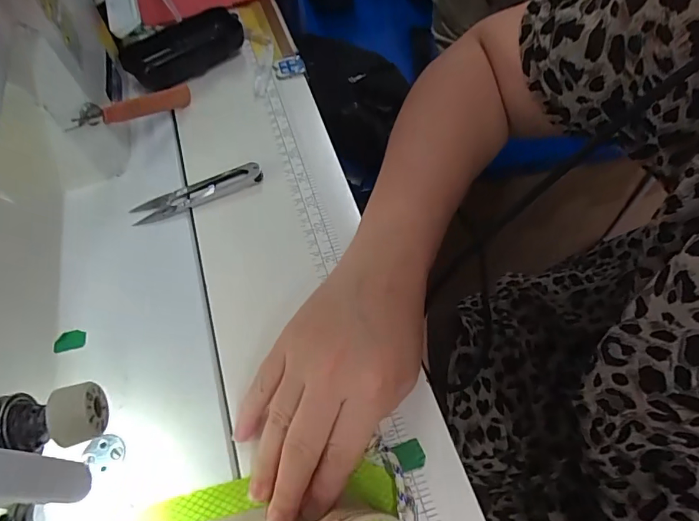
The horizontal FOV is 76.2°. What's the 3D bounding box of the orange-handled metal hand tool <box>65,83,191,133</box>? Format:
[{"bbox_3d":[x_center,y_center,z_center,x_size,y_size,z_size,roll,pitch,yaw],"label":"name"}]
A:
[{"bbox_3d":[-0.164,-0.119,0.345,0.010,0.017,0.116,20,34,14],"label":"orange-handled metal hand tool"}]

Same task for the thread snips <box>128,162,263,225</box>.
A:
[{"bbox_3d":[-0.118,-0.054,0.346,0.100,0.010,0.023,-22,62,-9],"label":"thread snips"}]

